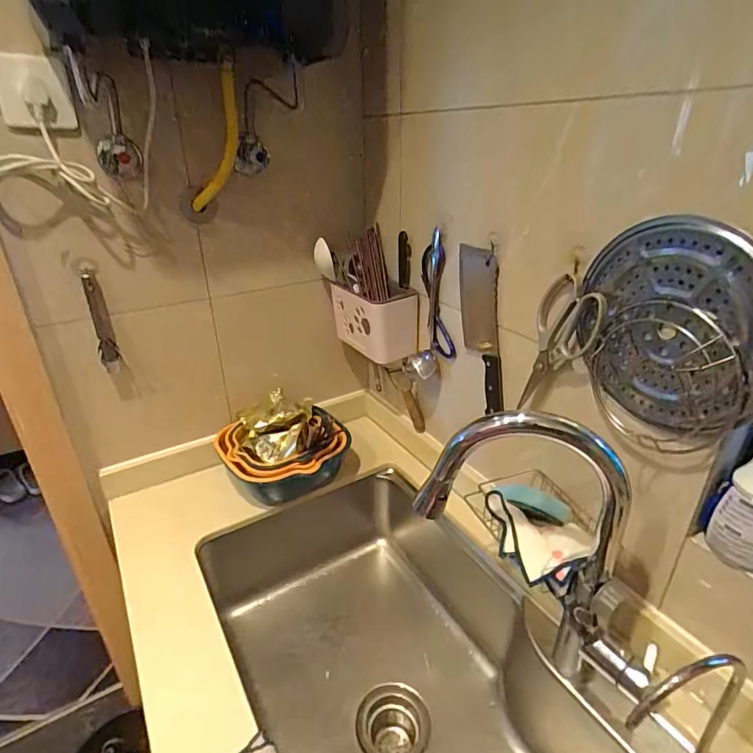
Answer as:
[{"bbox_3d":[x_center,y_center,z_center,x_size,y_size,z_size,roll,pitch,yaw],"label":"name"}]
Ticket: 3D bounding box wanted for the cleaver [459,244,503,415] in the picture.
[{"bbox_3d":[0.169,-0.077,0.780,0.020,0.262,0.100,-13,17,-24],"label":"cleaver"}]

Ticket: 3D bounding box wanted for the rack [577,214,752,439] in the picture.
[{"bbox_3d":[0.318,-0.051,0.516,0.031,0.216,0.212,-14,30,-23],"label":"rack"}]

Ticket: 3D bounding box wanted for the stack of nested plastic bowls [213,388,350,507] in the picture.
[{"bbox_3d":[-0.183,0.149,0.932,0.221,0.156,0.179,-12,29,-21],"label":"stack of nested plastic bowls"}]

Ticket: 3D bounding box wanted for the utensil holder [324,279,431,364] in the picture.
[{"bbox_3d":[0.003,-0.115,0.950,0.098,0.131,0.207,-19,32,-32],"label":"utensil holder"}]

